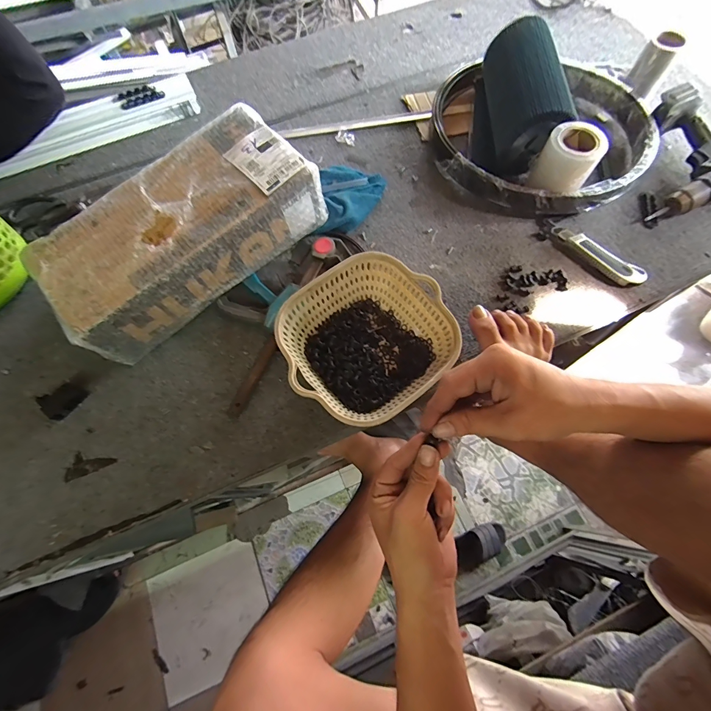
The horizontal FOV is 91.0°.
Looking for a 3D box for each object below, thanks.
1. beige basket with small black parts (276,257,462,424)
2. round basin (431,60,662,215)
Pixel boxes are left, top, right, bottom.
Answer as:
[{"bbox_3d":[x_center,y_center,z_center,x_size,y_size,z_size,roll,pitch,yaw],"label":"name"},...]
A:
[{"bbox_3d":[0.018,-0.015,0.468,0.217,0.090,0.198,-35,70,-11],"label":"beige basket with small black parts"},{"bbox_3d":[0.330,-0.404,0.624,0.358,0.067,0.348,-1,67,2],"label":"round basin"}]

